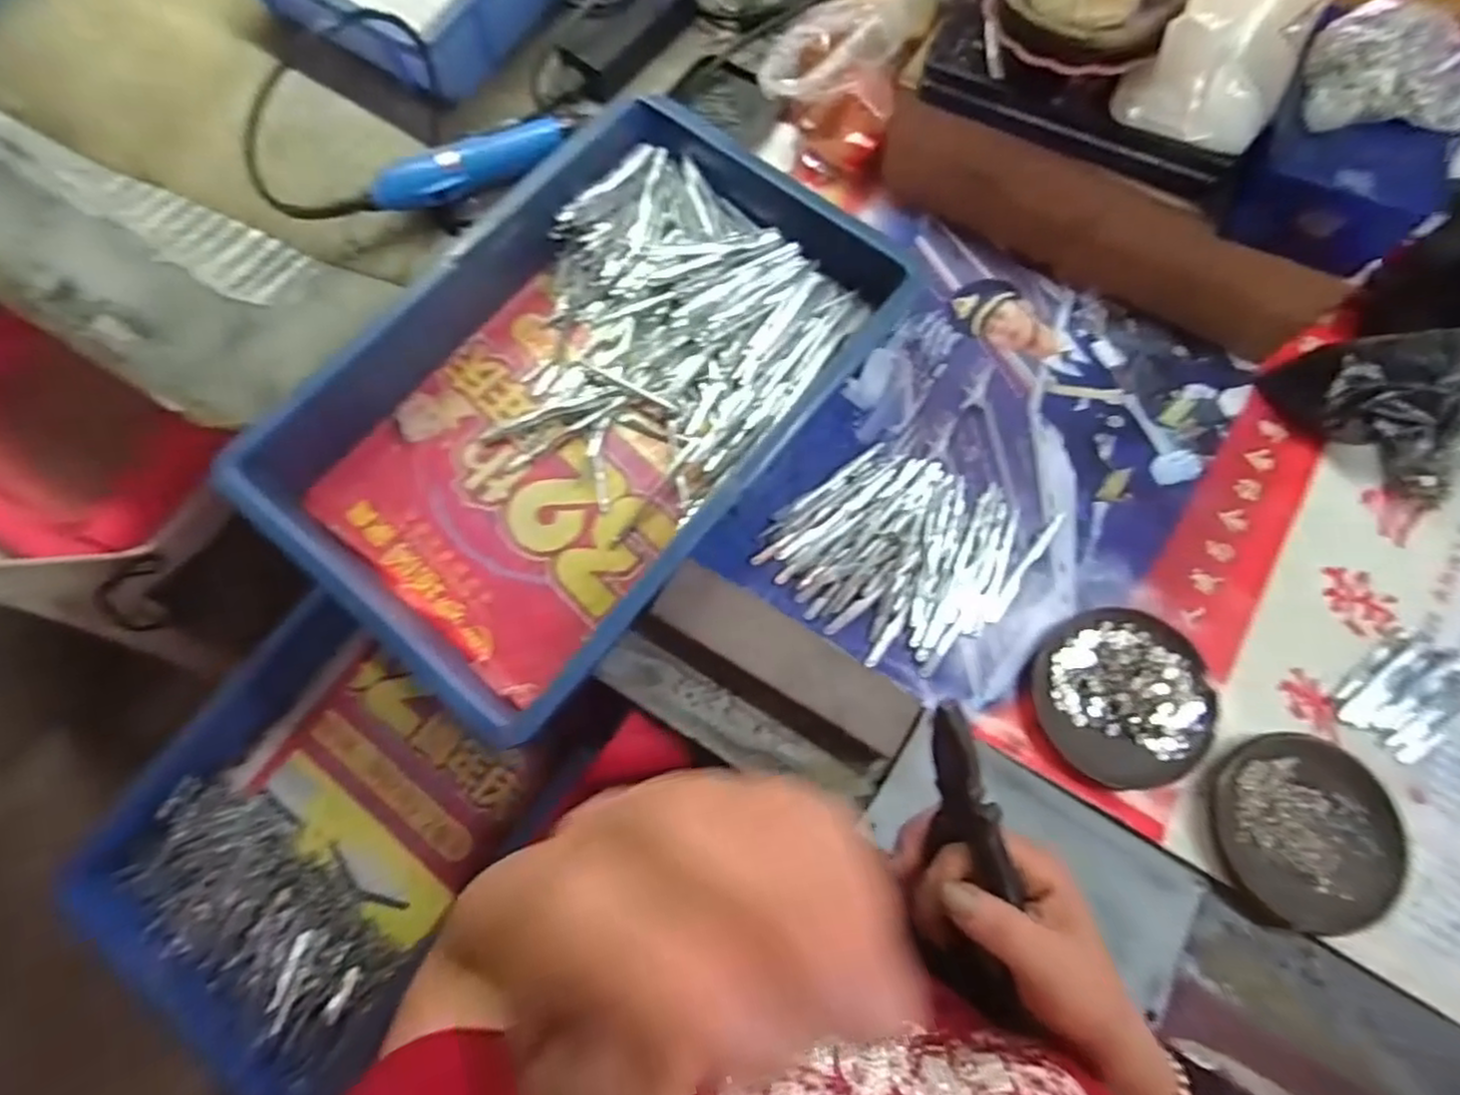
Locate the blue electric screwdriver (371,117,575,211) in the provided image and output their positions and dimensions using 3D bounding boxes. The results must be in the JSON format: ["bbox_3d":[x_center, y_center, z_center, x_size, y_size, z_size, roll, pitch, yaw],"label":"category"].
[{"bbox_3d":[-0.217,-0.322,0.609,0.174,0.034,0.041,-24,73,-6],"label":"blue electric screwdriver"}]

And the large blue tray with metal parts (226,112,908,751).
[{"bbox_3d":[-0.100,-0.111,0.525,0.269,0.079,0.421,37,77,12],"label":"large blue tray with metal parts"}]

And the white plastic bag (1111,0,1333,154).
[{"bbox_3d":[0.319,-0.329,0.440,0.087,0.088,0.164,32,78,10],"label":"white plastic bag"}]

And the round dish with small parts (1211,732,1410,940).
[{"bbox_3d":[0.362,0.178,0.449,0.111,0.011,0.111,14,73,6],"label":"round dish with small parts"}]

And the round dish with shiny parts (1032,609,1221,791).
[{"bbox_3d":[0.262,0.097,0.475,0.116,0.015,0.114,2,72,2],"label":"round dish with shiny parts"}]

